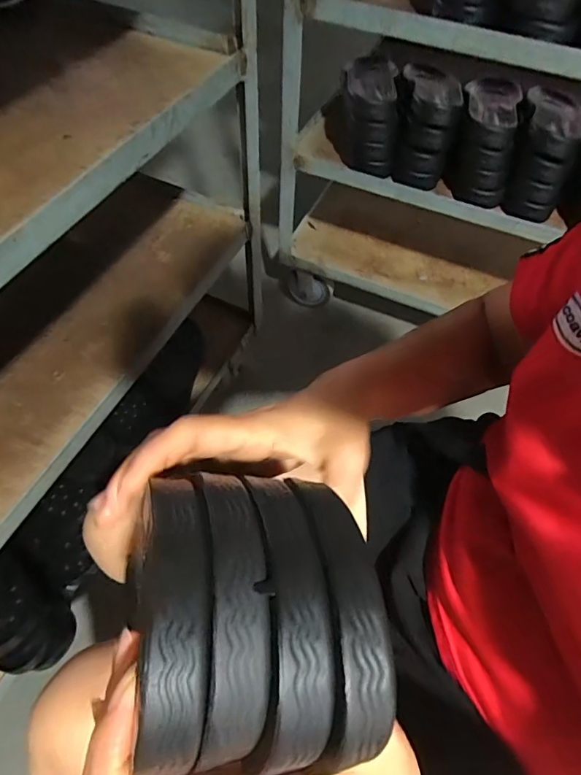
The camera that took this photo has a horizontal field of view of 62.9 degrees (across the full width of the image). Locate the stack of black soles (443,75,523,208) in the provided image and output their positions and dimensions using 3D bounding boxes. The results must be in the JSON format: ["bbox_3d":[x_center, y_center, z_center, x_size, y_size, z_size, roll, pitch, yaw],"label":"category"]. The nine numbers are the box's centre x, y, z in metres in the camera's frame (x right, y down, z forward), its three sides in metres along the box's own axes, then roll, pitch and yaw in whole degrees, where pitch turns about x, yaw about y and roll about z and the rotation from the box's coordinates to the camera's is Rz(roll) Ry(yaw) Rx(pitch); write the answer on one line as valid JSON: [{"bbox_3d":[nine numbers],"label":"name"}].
[{"bbox_3d":[0.337,-0.445,0.825,0.100,0.108,0.257,16,57,7],"label":"stack of black soles"}]

